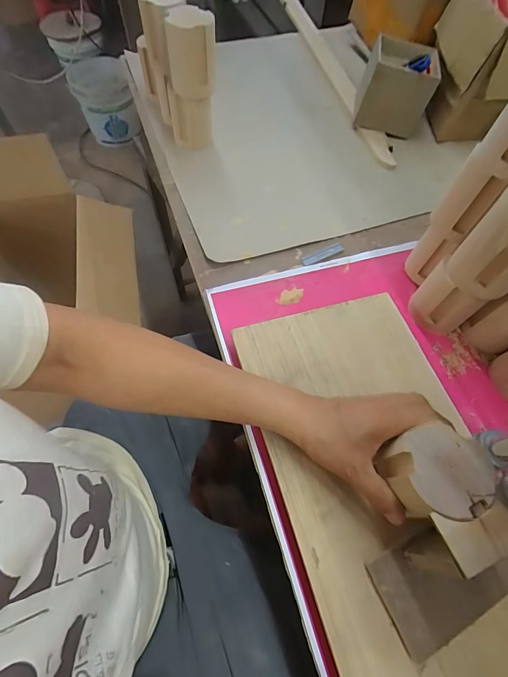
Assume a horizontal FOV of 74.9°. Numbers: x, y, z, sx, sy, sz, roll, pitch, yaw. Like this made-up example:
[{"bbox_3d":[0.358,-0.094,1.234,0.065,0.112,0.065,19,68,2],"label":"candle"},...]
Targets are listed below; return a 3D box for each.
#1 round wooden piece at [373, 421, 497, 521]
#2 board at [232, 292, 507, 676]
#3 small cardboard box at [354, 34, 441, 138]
[{"bbox_3d":[0.164,0.121,0.301,0.080,0.040,0.073,-8,64,-6],"label":"round wooden piece"},{"bbox_3d":[0.154,0.172,0.370,0.238,0.016,0.490,-16,65,-9],"label":"board"},{"bbox_3d":[0.296,-0.522,0.691,0.137,0.116,0.131,16,64,6],"label":"small cardboard box"}]

